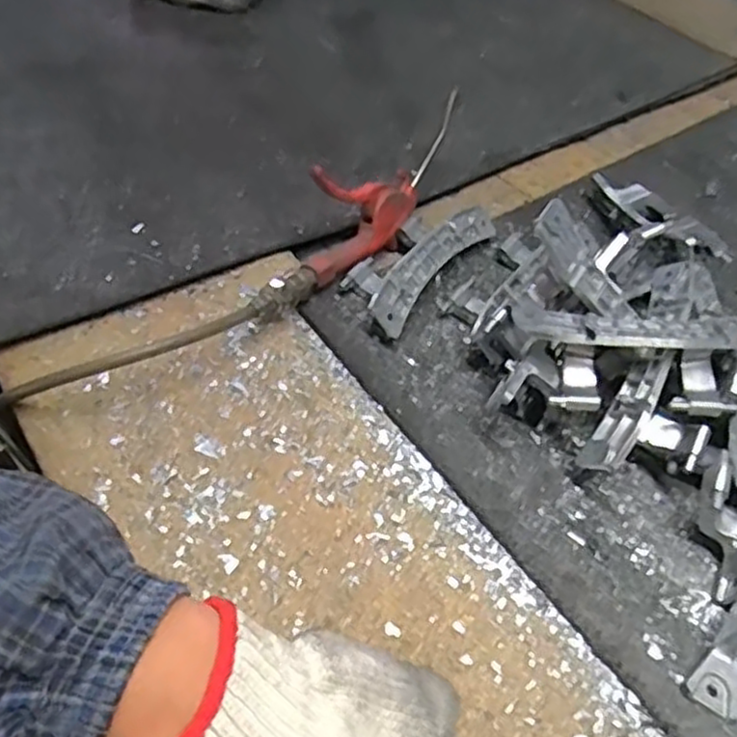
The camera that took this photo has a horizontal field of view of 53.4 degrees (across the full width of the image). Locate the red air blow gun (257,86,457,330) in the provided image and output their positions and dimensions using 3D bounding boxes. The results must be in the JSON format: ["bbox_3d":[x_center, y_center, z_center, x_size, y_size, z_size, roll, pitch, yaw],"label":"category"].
[{"bbox_3d":[0.000,-0.126,0.561,0.032,0.078,0.251,34,56,22],"label":"red air blow gun"}]

